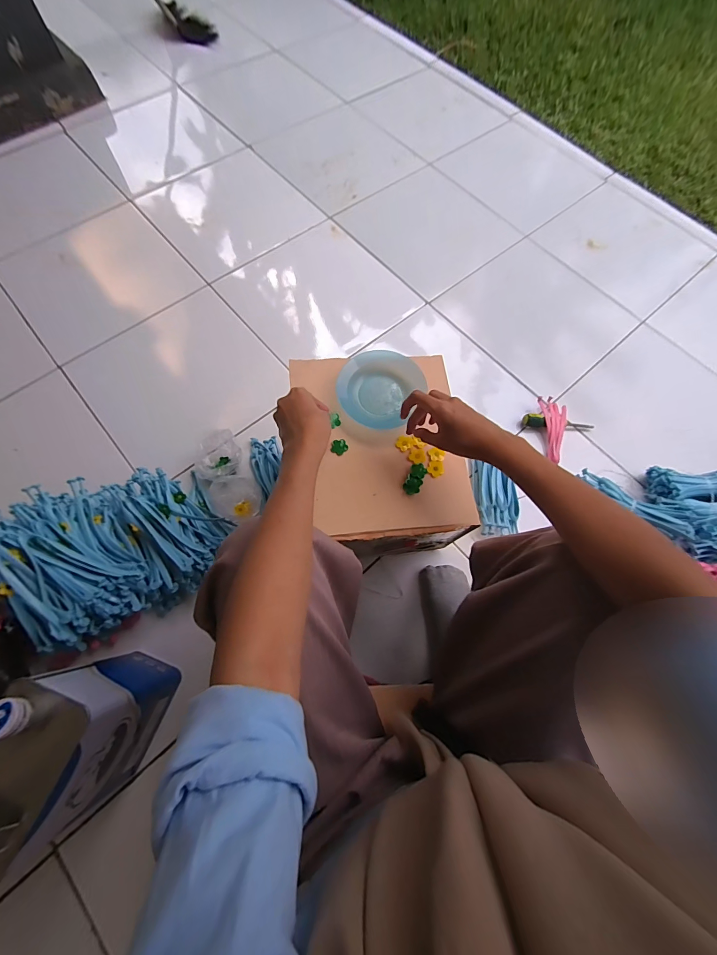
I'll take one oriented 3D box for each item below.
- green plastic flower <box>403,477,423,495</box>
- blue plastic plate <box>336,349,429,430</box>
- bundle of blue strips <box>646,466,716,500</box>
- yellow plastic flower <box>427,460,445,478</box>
[{"bbox_3d":[0.075,0.011,0.499,0.023,0.005,0.026,24,71,6],"label":"green plastic flower"},{"bbox_3d":[0.030,-0.135,0.539,0.114,0.012,0.118,0,90,-1],"label":"blue plastic plate"},{"bbox_3d":[0.714,0.008,0.753,0.205,0.046,0.078,-4,71,-4],"label":"bundle of blue strips"},{"bbox_3d":[0.110,-0.013,0.511,0.024,0.004,0.024,1,70,-2],"label":"yellow plastic flower"}]

